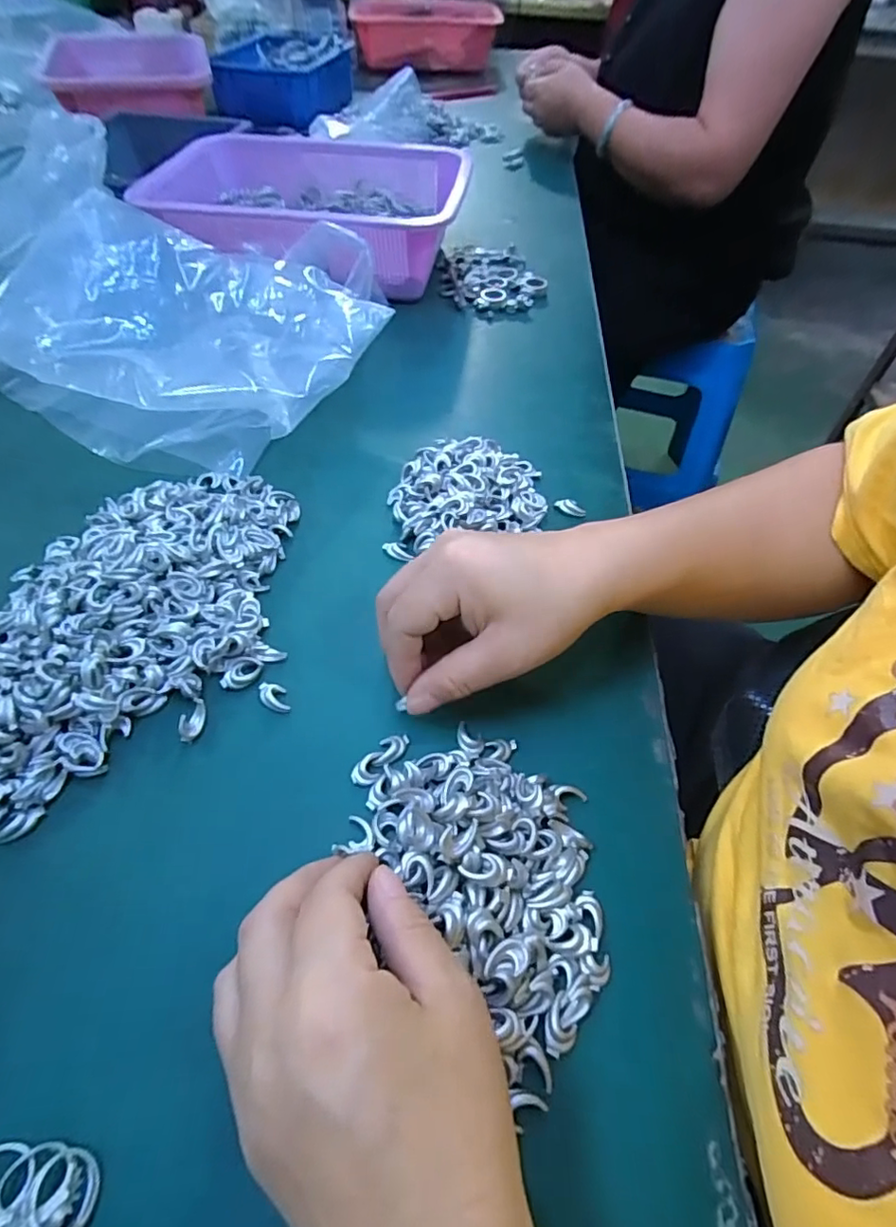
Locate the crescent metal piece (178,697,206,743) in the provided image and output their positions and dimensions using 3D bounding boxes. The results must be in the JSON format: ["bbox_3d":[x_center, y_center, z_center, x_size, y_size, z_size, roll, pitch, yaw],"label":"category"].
[{"bbox_3d":[-0.128,0.053,0.284,0.012,0.006,0.022,-3,54,-8],"label":"crescent metal piece"}]

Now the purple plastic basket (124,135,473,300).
[{"bbox_3d":[-0.142,-0.413,0.593,0.304,0.076,0.260,7,53,4],"label":"purple plastic basket"}]

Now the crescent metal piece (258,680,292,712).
[{"bbox_3d":[-0.091,0.044,0.296,0.014,0.004,0.019,-16,55,-14],"label":"crescent metal piece"}]

